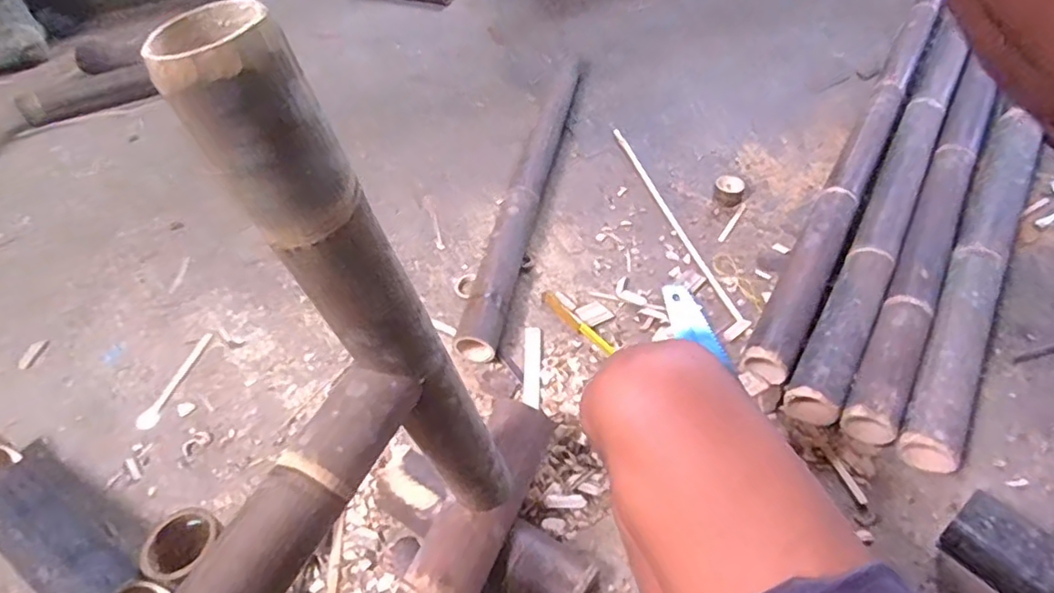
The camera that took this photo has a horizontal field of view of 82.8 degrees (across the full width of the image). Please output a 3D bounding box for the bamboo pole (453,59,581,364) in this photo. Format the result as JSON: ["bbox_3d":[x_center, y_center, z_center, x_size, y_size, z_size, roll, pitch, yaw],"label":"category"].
[{"bbox_3d":[0.014,-0.240,1.153,0.069,0.064,0.845,9,51,10],"label":"bamboo pole"}]

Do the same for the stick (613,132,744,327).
[{"bbox_3d":[0.267,-0.156,1.129,0.021,0.011,0.539,-14,50,-9],"label":"stick"}]

